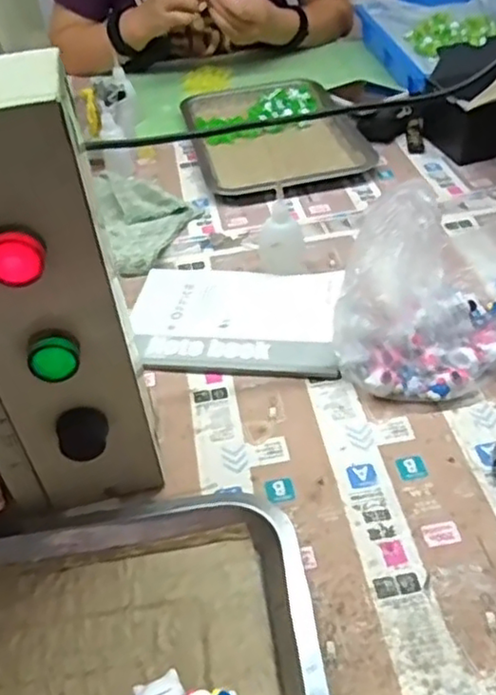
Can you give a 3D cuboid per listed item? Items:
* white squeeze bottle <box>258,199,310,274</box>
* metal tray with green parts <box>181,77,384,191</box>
[{"bbox_3d":[0.035,-0.106,0.650,0.045,0.077,0.035,7,42,13],"label":"white squeeze bottle"},{"bbox_3d":[0.029,-0.299,0.882,0.208,0.023,0.287,-12,42,-6],"label":"metal tray with green parts"}]

